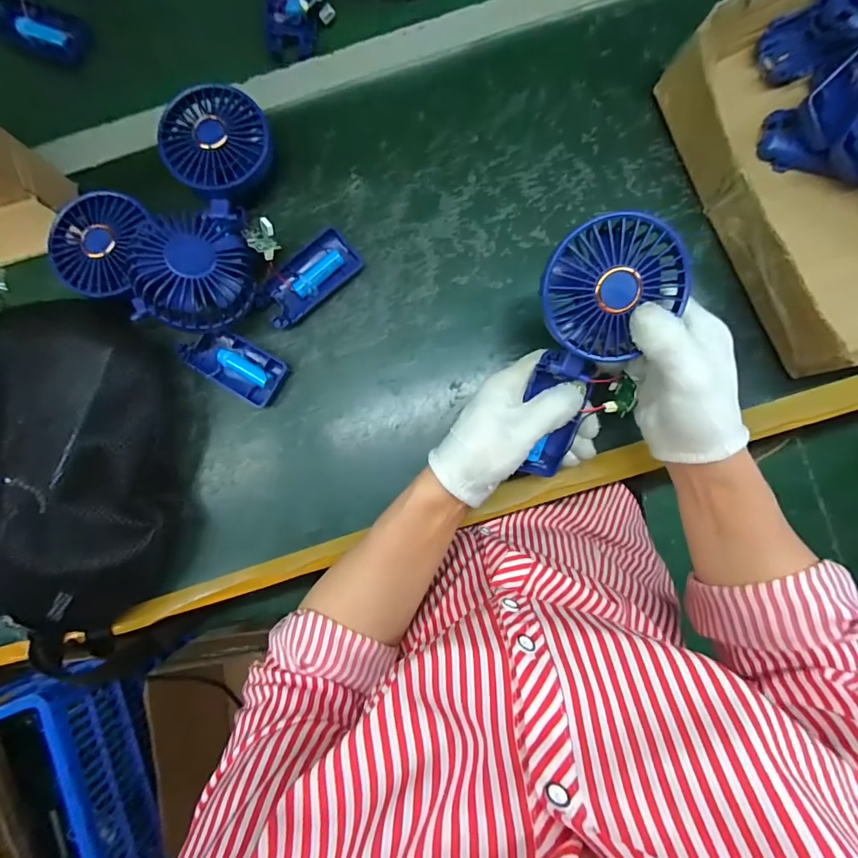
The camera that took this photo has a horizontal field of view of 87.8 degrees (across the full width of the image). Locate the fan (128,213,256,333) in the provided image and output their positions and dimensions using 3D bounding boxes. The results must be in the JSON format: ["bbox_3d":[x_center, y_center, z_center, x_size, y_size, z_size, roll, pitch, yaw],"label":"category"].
[{"bbox_3d":[-0.185,-0.122,0.353,0.084,0.040,0.086,2,86,-26],"label":"fan"}]

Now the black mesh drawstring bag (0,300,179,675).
[{"bbox_3d":[-0.278,0.044,0.360,0.129,0.086,0.290,2,86,2],"label":"black mesh drawstring bag"}]

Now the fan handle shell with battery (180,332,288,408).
[{"bbox_3d":[-0.171,-0.058,0.391,0.090,0.018,0.044,30,88,4],"label":"fan handle shell with battery"}]

